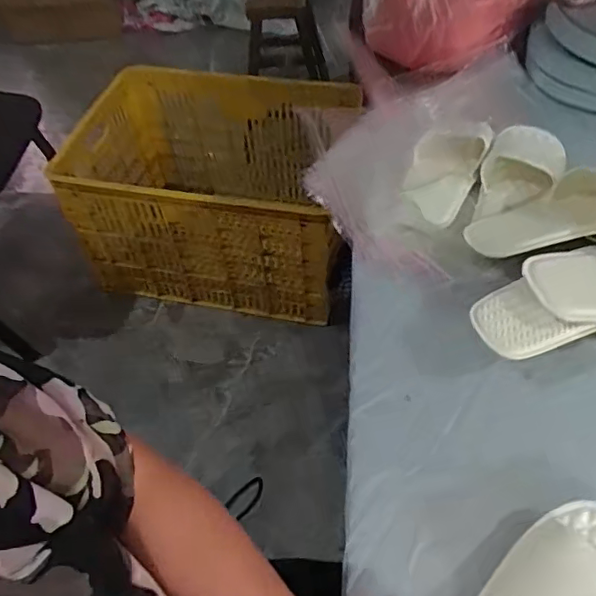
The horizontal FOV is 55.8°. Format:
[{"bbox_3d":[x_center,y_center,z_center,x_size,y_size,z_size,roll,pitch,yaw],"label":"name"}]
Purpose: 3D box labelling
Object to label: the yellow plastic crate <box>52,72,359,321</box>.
[{"bbox_3d":[-0.202,-0.312,1.513,0.712,0.441,0.566,7,53,10],"label":"yellow plastic crate"}]

